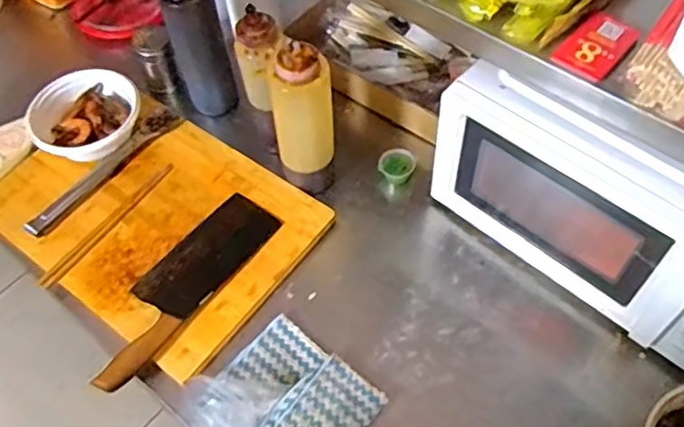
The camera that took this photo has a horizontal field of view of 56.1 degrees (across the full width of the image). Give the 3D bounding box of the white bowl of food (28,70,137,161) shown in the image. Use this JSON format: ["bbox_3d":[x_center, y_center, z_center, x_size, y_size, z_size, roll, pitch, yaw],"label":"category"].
[{"bbox_3d":[-0.400,-0.149,1.017,0.173,0.063,0.149,-32,60,-17],"label":"white bowl of food"}]

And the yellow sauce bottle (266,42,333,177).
[{"bbox_3d":[-0.055,-0.146,0.862,0.084,0.192,0.076,-10,57,-3],"label":"yellow sauce bottle"}]

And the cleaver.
[{"bbox_3d":[-0.222,0.092,0.874,0.100,0.025,0.317,32,64,22],"label":"cleaver"}]

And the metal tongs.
[{"bbox_3d":[-0.369,-0.072,0.997,0.039,0.027,0.288,33,64,22],"label":"metal tongs"}]

